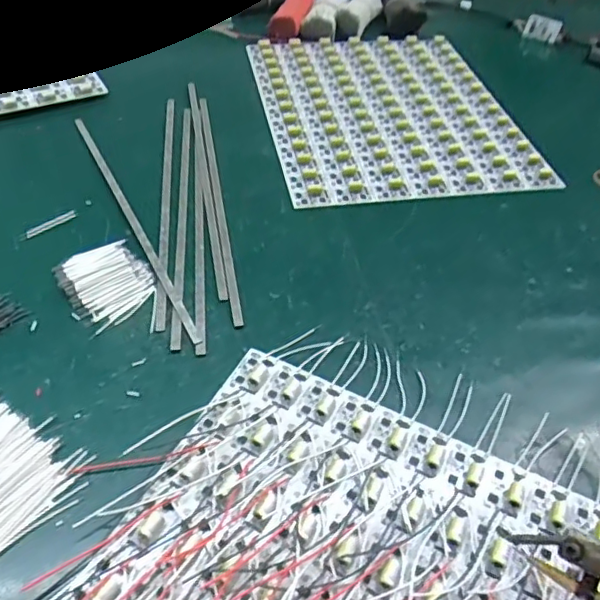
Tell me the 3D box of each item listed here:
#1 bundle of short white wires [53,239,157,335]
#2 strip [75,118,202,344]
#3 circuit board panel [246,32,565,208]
[{"bbox_3d":[-0.133,-0.014,0.408,0.057,0.009,0.071,-28,54,-28],"label":"bundle of short white wires"},{"bbox_3d":[-0.136,-0.071,0.464,0.008,0.004,0.295,-19,50,-22],"label":"strip"},{"bbox_3d":[0.092,-0.204,0.615,0.251,0.011,0.309,-6,47,-11],"label":"circuit board panel"}]

